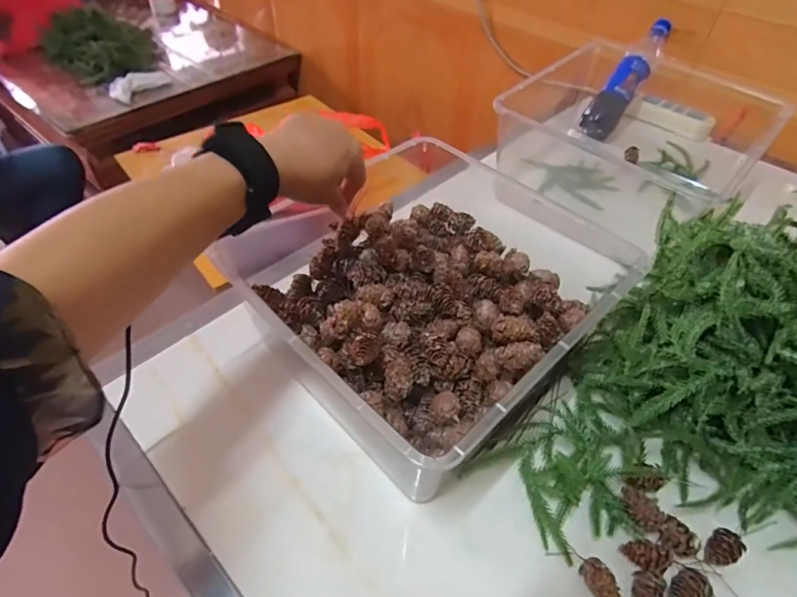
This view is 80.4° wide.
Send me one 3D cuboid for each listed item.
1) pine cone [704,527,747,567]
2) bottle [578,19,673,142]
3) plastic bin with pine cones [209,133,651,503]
[{"bbox_3d":[0.269,0.209,0.392,0.033,0.017,0.023,-26,54,-23],"label":"pine cone"},{"bbox_3d":[0.403,-0.386,0.831,0.059,0.053,0.239,33,85,25],"label":"bottle"},{"bbox_3d":[0.026,0.007,0.477,0.254,0.131,0.286,-35,57,-28],"label":"plastic bin with pine cones"}]

